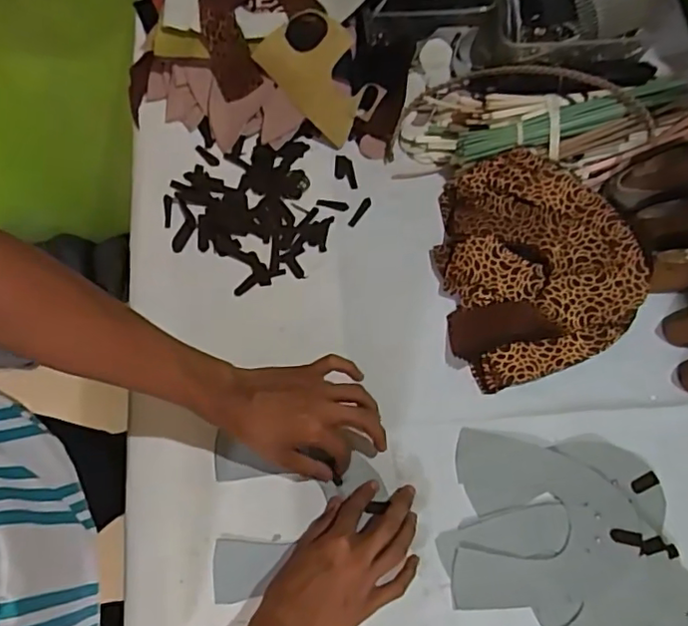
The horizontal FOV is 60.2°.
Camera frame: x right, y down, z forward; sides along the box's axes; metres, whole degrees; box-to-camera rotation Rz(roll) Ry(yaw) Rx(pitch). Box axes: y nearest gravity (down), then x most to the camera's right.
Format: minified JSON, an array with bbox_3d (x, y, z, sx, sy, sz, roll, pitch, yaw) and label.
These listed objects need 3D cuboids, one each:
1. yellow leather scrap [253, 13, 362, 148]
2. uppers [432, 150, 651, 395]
[{"bbox_3d":[-0.023,-0.269,0.665,0.095,0.016,0.134,-42,96,6],"label":"yellow leather scrap"},{"bbox_3d":[0.190,-0.057,0.615,0.196,0.038,0.228,-16,71,-5],"label":"uppers"}]

